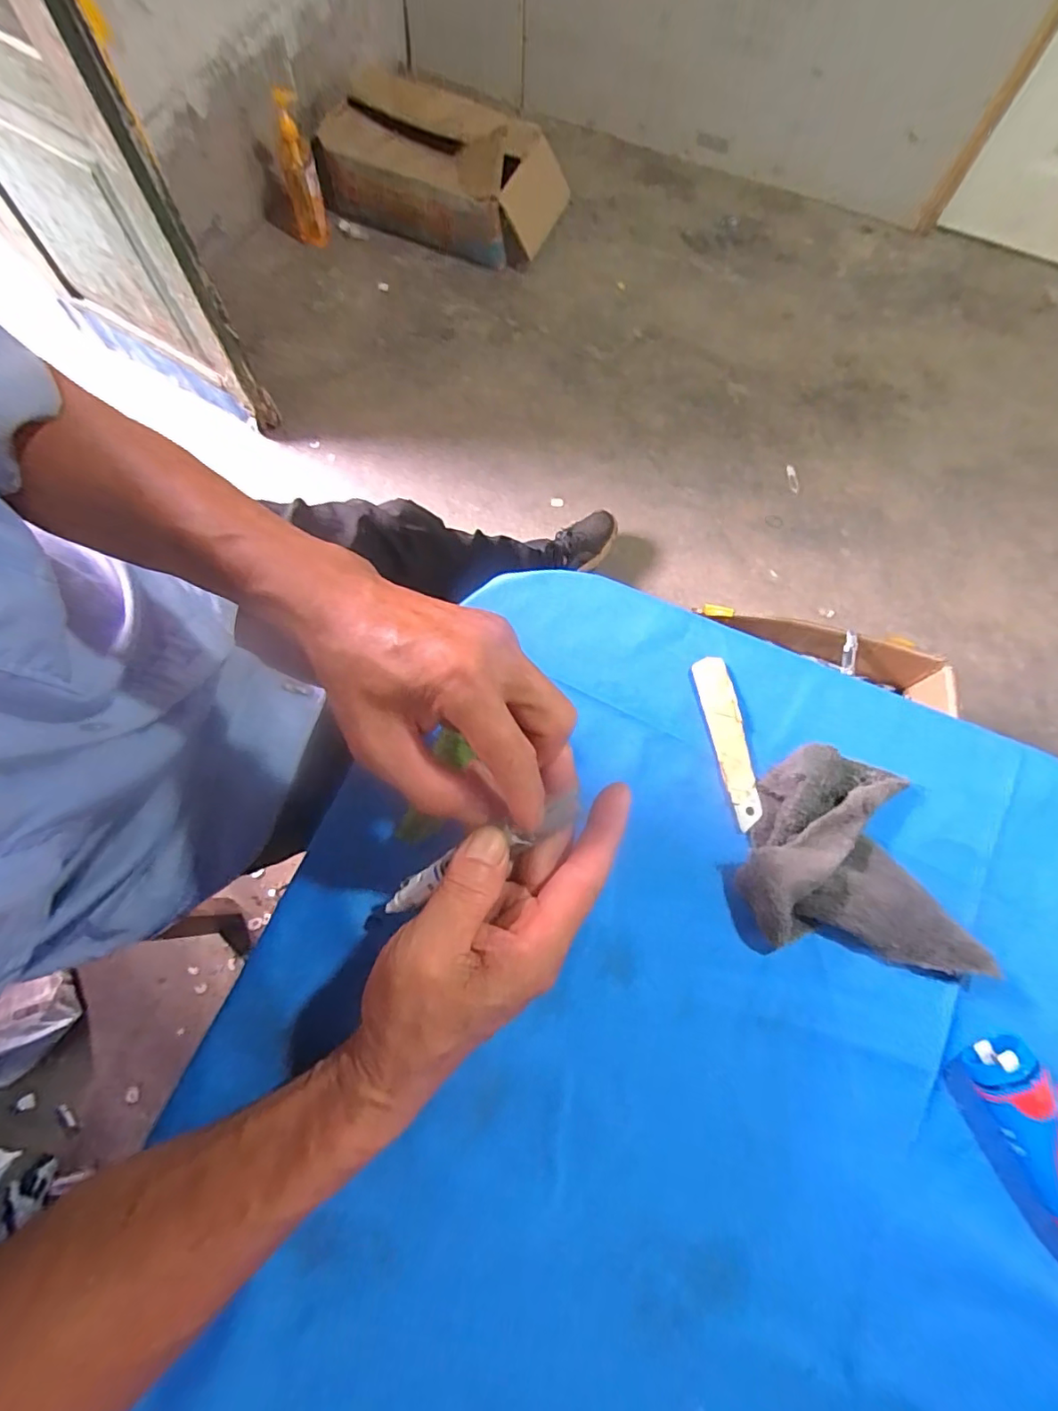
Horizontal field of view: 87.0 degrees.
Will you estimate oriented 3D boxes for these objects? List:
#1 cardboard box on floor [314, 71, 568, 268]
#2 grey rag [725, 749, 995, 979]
[{"bbox_3d":[-0.204,-1.357,1.400,0.615,0.207,0.345,18,71,4],"label":"cardboard box on floor"},{"bbox_3d":[0.194,0.088,0.335,0.136,0.030,0.120,8,70,1],"label":"grey rag"}]

